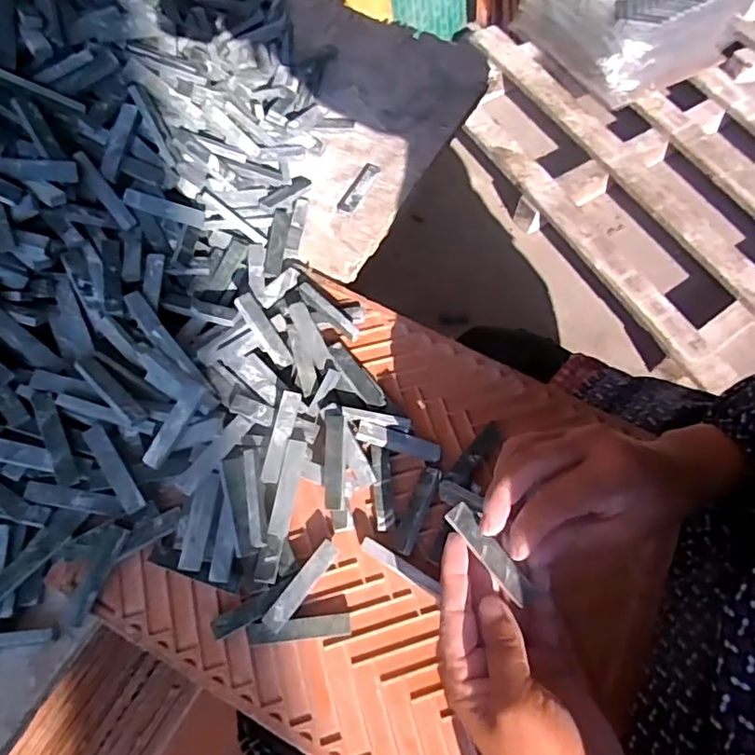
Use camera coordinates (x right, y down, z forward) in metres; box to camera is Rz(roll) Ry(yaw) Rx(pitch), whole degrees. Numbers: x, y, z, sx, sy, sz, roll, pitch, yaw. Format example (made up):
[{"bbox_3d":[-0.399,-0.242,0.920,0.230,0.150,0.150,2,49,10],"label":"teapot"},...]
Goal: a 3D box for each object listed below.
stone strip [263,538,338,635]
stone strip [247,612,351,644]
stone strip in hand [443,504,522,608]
[{"bbox_3d":[-0.049,0.133,0.369,0.013,0.004,0.063,36,69,12],"label":"stone strip"},{"bbox_3d":[-0.048,0.157,0.359,0.063,0.007,0.013,-2,60,-11],"label":"stone strip"},{"bbox_3d":[0.062,0.097,0.322,0.014,0.004,0.058,-35,76,-18],"label":"stone strip in hand"}]

